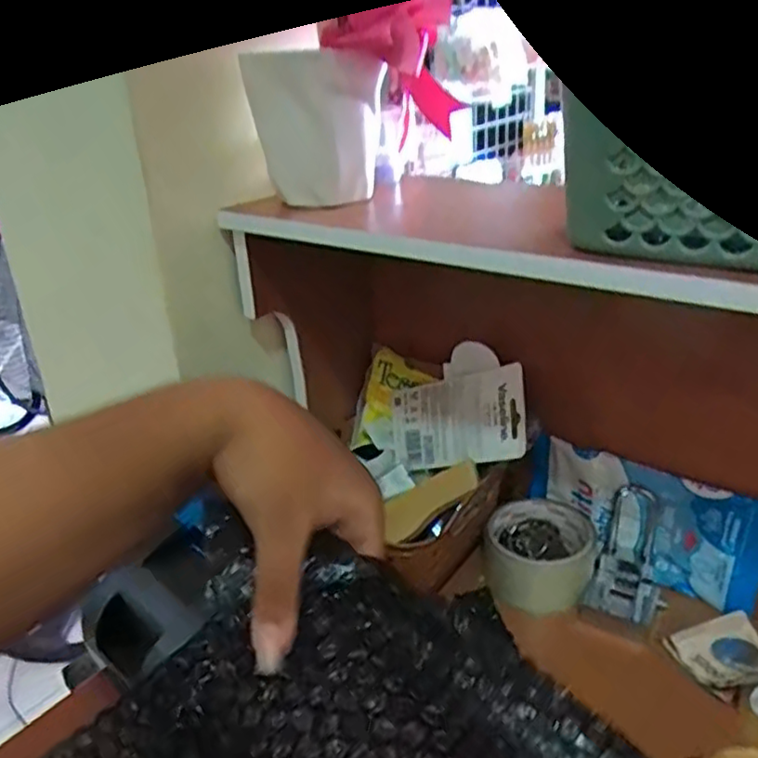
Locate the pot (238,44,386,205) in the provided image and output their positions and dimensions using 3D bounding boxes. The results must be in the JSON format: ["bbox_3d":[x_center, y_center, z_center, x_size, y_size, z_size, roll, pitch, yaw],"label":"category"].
[{"bbox_3d":[-0.042,-0.173,0.470,0.063,0.095,0.069,-25,34,-38],"label":"pot"}]

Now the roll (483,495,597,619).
[{"bbox_3d":[0.129,0.143,0.554,0.091,0.047,0.083,-2,26,1],"label":"roll"}]

